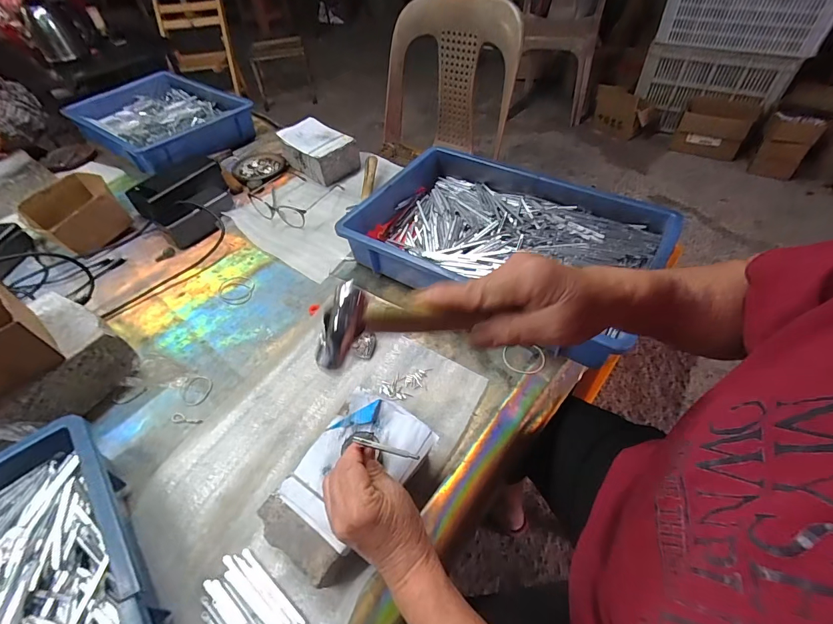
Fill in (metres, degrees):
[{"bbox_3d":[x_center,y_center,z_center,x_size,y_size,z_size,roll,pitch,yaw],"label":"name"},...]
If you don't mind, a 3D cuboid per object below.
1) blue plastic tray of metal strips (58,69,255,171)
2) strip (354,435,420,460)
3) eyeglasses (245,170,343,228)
[{"bbox_3d":[-0.624,-0.468,0.959,0.383,0.089,0.287,30,58,27],"label":"blue plastic tray of metal strips"},{"bbox_3d":[-0.027,0.118,0.334,0.059,0.005,0.005,15,52,8],"label":"strip"},{"bbox_3d":[-0.240,-0.236,0.755,0.167,0.034,0.146,23,55,22],"label":"eyeglasses"}]

